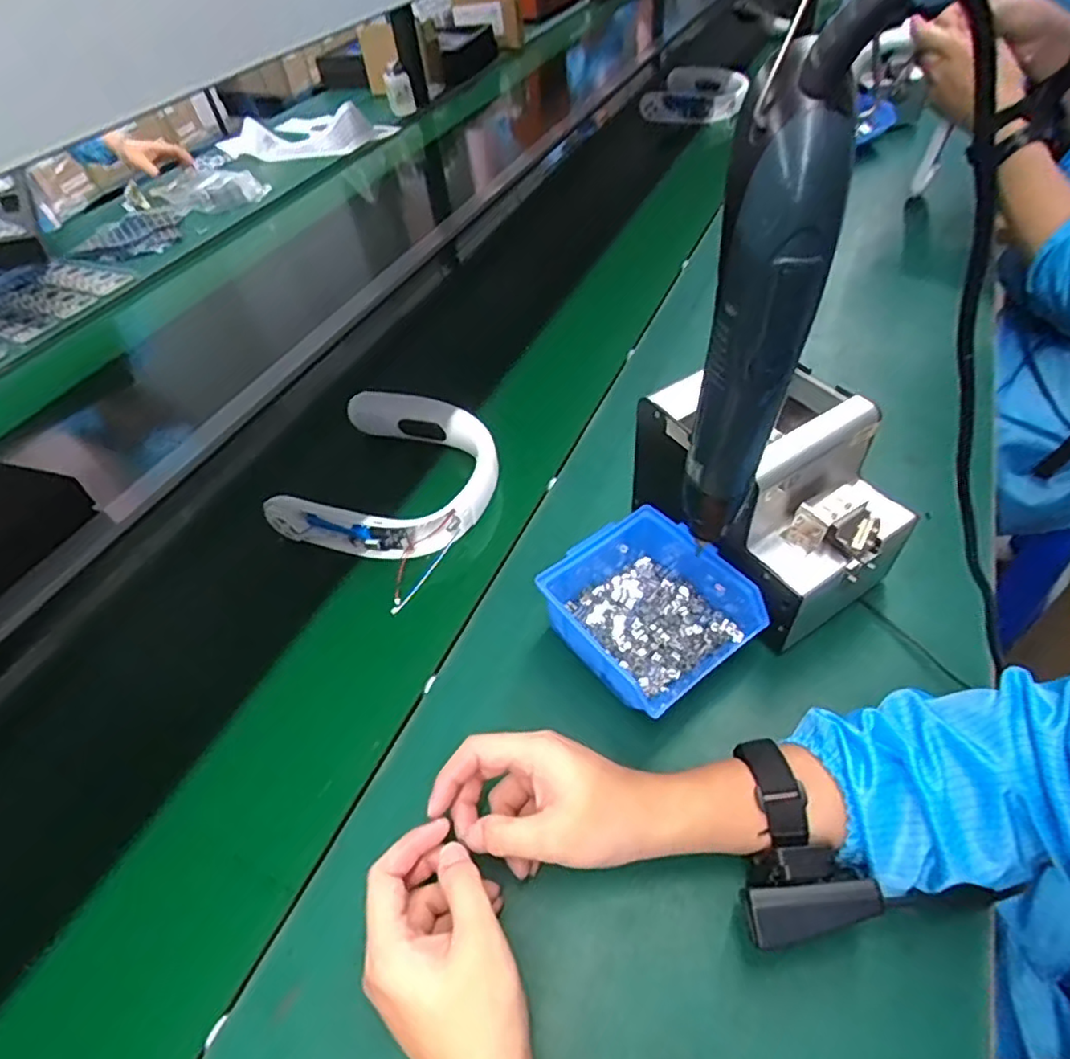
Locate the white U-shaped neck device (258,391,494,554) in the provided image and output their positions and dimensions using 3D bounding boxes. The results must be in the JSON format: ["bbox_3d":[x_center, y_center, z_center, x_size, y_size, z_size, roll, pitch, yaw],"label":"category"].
[{"bbox_3d":[-0.136,-0.056,0.626,0.188,0.043,0.177,12,47,15],"label":"white U-shaped neck device"}]

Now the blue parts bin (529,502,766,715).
[{"bbox_3d":[0.082,0.054,0.483,0.130,0.063,0.157,-30,52,-18],"label":"blue parts bin"}]

